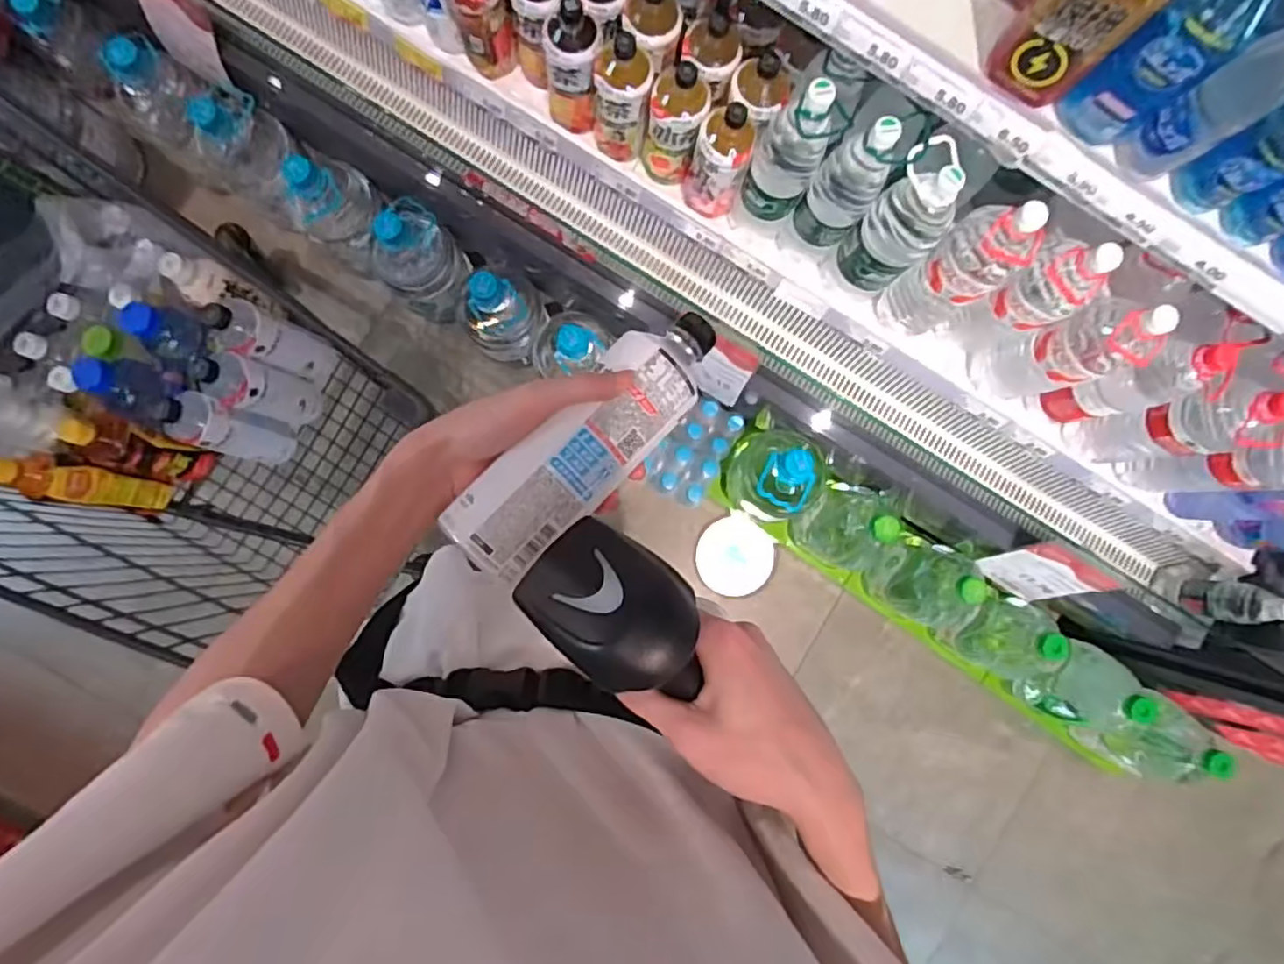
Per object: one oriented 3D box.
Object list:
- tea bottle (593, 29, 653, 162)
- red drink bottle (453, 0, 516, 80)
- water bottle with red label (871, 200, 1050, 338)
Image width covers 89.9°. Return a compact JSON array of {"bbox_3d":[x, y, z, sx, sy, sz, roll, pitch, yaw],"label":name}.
[{"bbox_3d":[-0.030,-0.555,0.934,0.080,0.192,0.071,10,87,-3],"label":"tea bottle"},{"bbox_3d":[-0.228,-0.671,0.934,0.069,0.180,0.057,-3,88,-4],"label":"red drink bottle"},{"bbox_3d":[0.433,-0.293,0.903,0.083,0.339,0.100,-33,90,-4],"label":"water bottle with red label"}]

